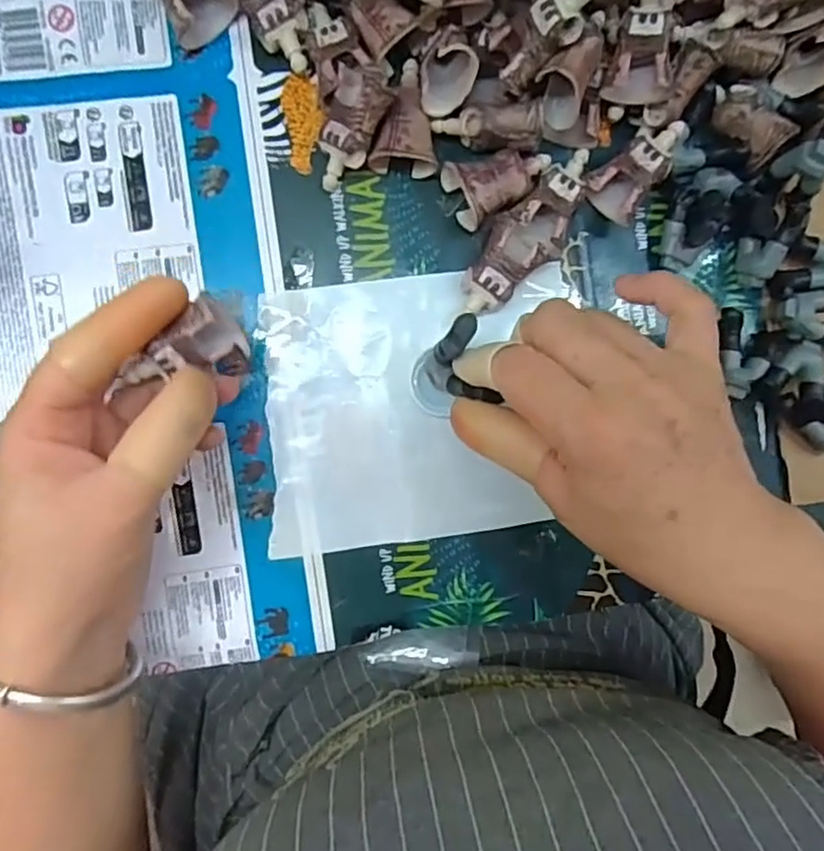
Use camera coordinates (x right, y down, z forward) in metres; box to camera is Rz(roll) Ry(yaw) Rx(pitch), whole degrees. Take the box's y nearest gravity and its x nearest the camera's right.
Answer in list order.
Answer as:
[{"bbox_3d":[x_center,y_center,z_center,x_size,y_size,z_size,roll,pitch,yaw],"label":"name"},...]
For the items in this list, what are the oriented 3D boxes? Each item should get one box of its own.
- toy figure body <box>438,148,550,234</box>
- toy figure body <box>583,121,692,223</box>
[{"bbox_3d":[0.041,-0.112,0.288,0.047,0.020,0.029,-25,94,-4],"label":"toy figure body"},{"bbox_3d":[0.104,-0.119,0.290,0.025,0.018,0.050,42,89,-6],"label":"toy figure body"}]

